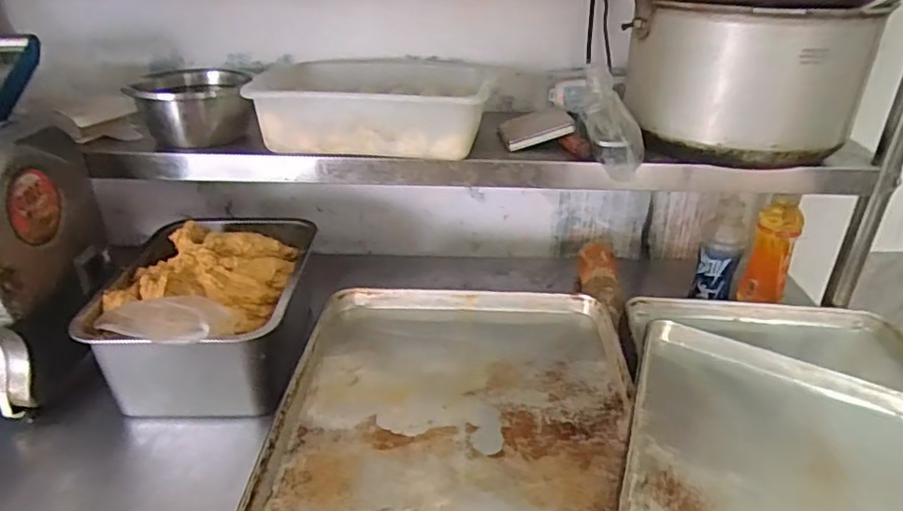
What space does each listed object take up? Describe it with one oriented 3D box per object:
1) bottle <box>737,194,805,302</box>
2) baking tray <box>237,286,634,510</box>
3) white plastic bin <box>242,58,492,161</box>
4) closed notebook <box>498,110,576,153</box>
[{"bbox_3d":[0.552,-0.008,1.047,0.071,0.199,0.059,21,35,33],"label":"bottle"},{"bbox_3d":[0.005,0.208,0.659,0.395,0.032,0.611,1,29,1],"label":"baking tray"},{"bbox_3d":[-0.117,-0.246,0.983,0.351,0.088,0.292,5,29,7],"label":"white plastic bin"},{"bbox_3d":[0.131,-0.198,0.947,0.114,0.013,0.087,-13,37,13],"label":"closed notebook"}]

